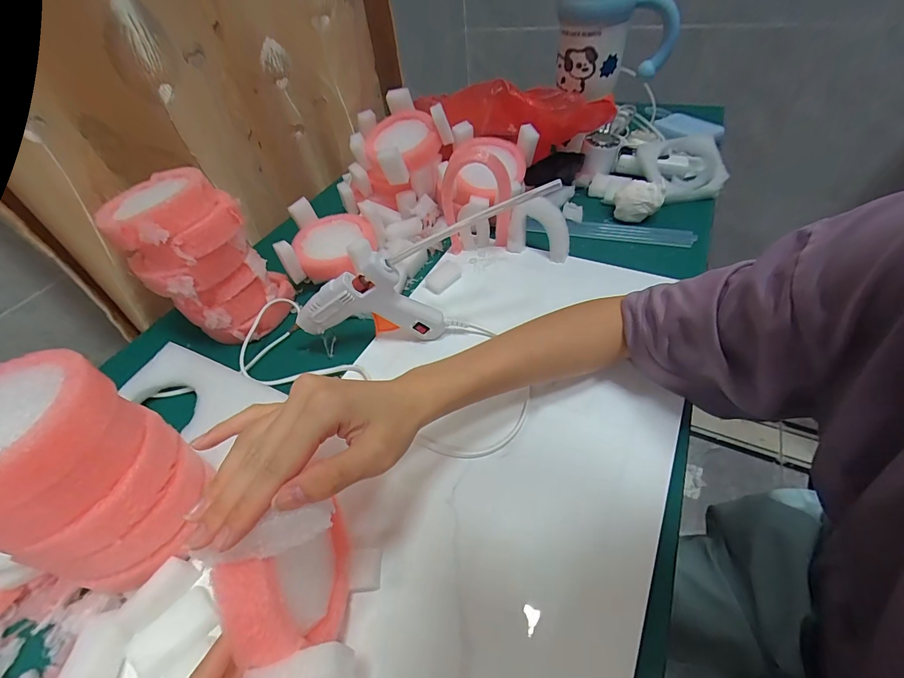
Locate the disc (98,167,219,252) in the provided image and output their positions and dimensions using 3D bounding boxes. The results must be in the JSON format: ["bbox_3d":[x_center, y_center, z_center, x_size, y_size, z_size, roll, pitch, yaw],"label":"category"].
[{"bbox_3d":[-0.277,-0.123,0.368,0.096,0.034,0.094,-4,48,4],"label":"disc"}]

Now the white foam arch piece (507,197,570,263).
[{"bbox_3d":[0.105,-0.132,0.472,0.073,0.076,0.017,19,53,21],"label":"white foam arch piece"}]

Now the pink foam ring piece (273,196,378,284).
[{"bbox_3d":[-0.148,-0.119,0.490,0.115,0.055,0.100,2,49,8],"label":"pink foam ring piece"}]

